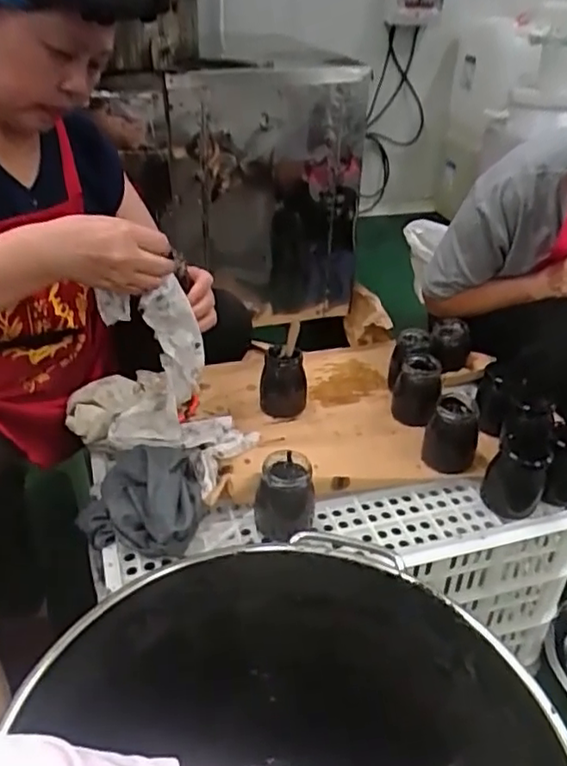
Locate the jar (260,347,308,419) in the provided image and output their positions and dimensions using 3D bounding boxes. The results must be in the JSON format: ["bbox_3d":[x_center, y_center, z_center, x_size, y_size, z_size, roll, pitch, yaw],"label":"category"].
[{"bbox_3d":[0.003,-0.004,0.920,0.062,0.098,0.059,1,33,-1],"label":"jar"}]

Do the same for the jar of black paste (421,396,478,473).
[{"bbox_3d":[0.222,0.064,0.844,0.065,0.091,0.069,1,33,-1],"label":"jar of black paste"}]

